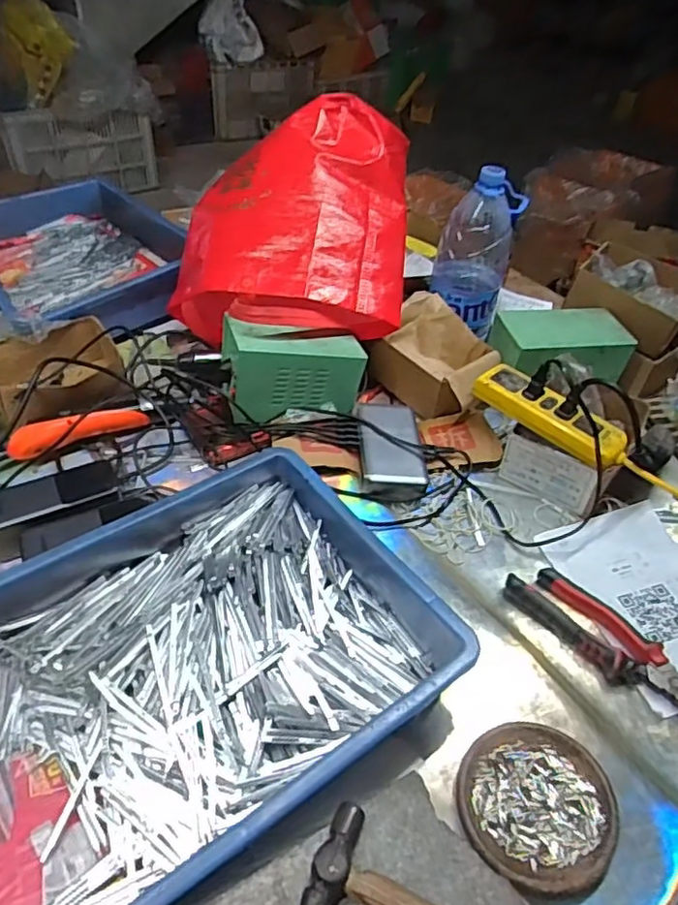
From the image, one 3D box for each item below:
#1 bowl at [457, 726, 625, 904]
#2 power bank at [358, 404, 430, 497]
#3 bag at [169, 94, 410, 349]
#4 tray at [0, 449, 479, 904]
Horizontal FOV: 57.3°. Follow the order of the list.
[{"bbox_3d":[0.148,0.269,0.474,0.113,0.032,0.112,2,43,-2],"label":"bowl"},{"bbox_3d":[0.062,-0.005,0.739,0.074,0.037,0.130,0,43,-4],"label":"power bank"},{"bbox_3d":[-0.064,-0.288,0.802,0.301,0.189,0.297,5,48,2],"label":"bag"},{"bbox_3d":[-0.147,0.187,0.498,0.435,0.093,0.297,-26,51,-28],"label":"tray"}]

